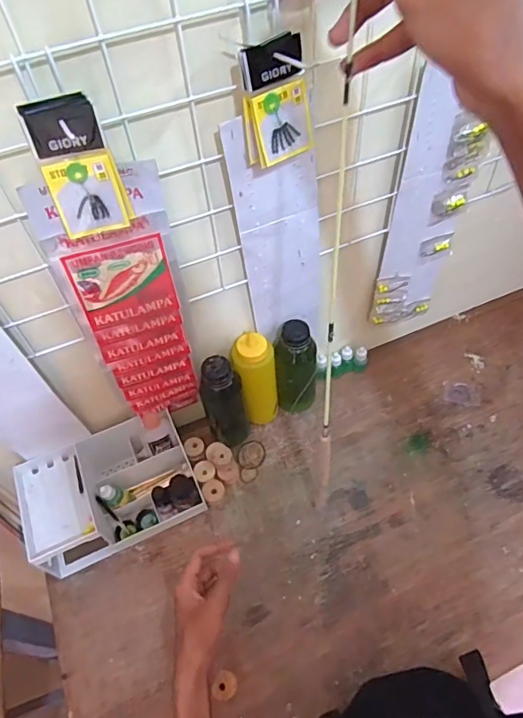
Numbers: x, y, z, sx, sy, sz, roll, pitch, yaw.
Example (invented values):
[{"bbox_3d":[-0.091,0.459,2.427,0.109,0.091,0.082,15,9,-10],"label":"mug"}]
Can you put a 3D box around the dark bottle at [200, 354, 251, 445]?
[{"bbox_3d":[-0.053,0.068,0.744,0.064,0.190,0.050,-13,55,-5],"label":"dark bottle"}]

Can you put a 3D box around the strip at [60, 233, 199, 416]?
[{"bbox_3d":[-0.142,-0.018,0.608,0.102,0.307,0.017,-18,55,-8],"label":"strip"}]

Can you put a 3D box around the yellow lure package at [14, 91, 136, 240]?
[{"bbox_3d":[-0.140,-0.146,0.381,0.055,0.102,0.014,-12,40,-3],"label":"yellow lure package"}]

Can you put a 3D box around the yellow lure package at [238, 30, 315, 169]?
[{"bbox_3d":[0.013,-0.222,0.427,0.058,0.095,0.020,-22,45,-7],"label":"yellow lure package"}]

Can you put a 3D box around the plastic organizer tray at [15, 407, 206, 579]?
[{"bbox_3d":[-0.219,0.192,0.722,0.230,0.102,0.147,-23,56,-12],"label":"plastic organizer tray"}]

